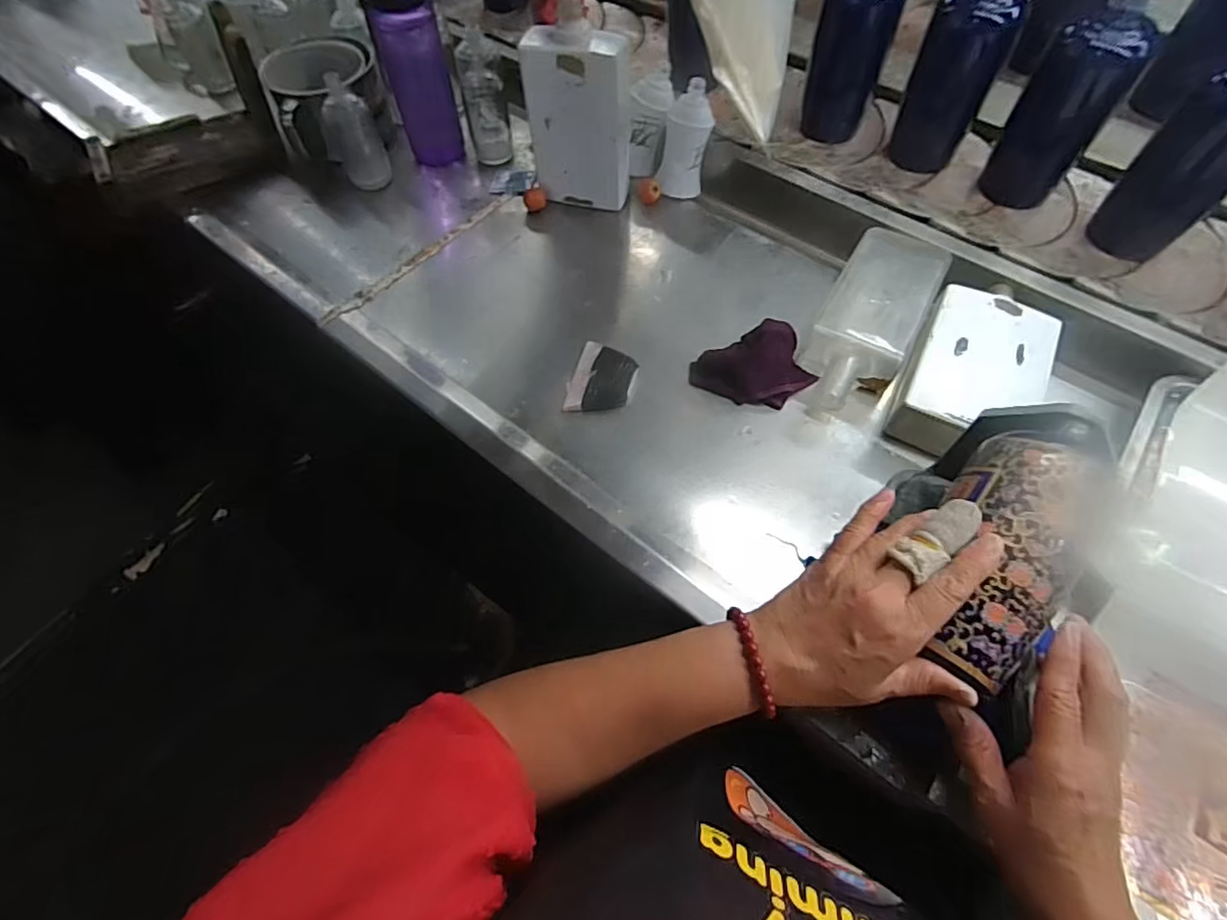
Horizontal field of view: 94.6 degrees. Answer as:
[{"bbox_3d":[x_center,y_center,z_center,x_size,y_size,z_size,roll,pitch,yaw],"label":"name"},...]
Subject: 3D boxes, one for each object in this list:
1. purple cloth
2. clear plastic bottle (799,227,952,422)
[{"bbox_3d":[0.134,-0.086,0.541,0.101,0.033,0.071,-24,63,-9],"label":"purple cloth"},{"bbox_3d":[0.253,-0.136,0.558,0.089,0.039,0.227,25,66,16],"label":"clear plastic bottle"}]

